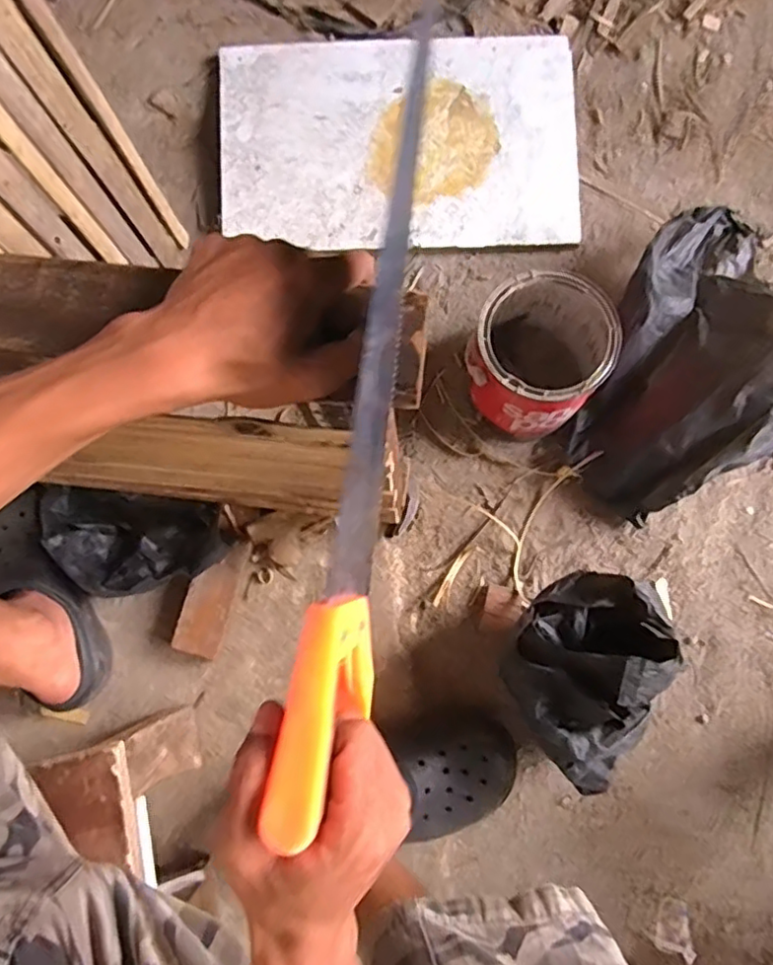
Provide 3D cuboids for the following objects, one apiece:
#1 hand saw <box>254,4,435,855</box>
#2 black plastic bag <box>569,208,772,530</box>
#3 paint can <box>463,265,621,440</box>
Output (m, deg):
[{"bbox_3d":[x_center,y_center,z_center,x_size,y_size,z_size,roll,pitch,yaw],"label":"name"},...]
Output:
[{"bbox_3d":[-0.006,-0.024,0.311,0.030,0.105,0.358,9,82,2],"label":"hand saw"},{"bbox_3d":[0.383,-0.152,0.726,0.216,0.176,0.387,21,78,4],"label":"black plastic bag"},{"bbox_3d":[0.177,-0.147,0.743,0.144,0.172,0.157,0,77,0],"label":"paint can"}]

